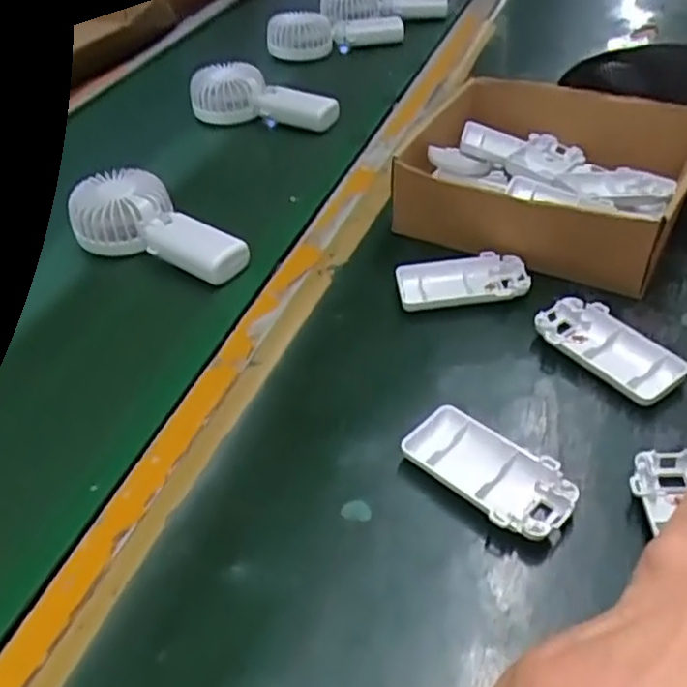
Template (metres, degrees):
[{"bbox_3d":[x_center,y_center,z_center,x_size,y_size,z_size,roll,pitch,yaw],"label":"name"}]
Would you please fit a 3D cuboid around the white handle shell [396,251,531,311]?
[{"bbox_3d":[0.089,-0.046,0.503,0.094,0.015,0.048,-7,42,-2],"label":"white handle shell"}]

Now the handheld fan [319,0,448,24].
[{"bbox_3d":[0.059,-0.505,0.988,0.182,0.043,0.068,-9,42,-4],"label":"handheld fan"}]

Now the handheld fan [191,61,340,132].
[{"bbox_3d":[-0.088,-0.287,0.777,0.183,0.048,0.073,11,45,17],"label":"handheld fan"}]

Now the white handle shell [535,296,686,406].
[{"bbox_3d":[0.172,0.004,0.441,0.048,0.018,0.096,-29,47,-24],"label":"white handle shell"}]

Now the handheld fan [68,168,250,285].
[{"bbox_3d":[-0.163,-0.099,0.567,0.079,0.036,0.169,-35,50,-29],"label":"handheld fan"}]

